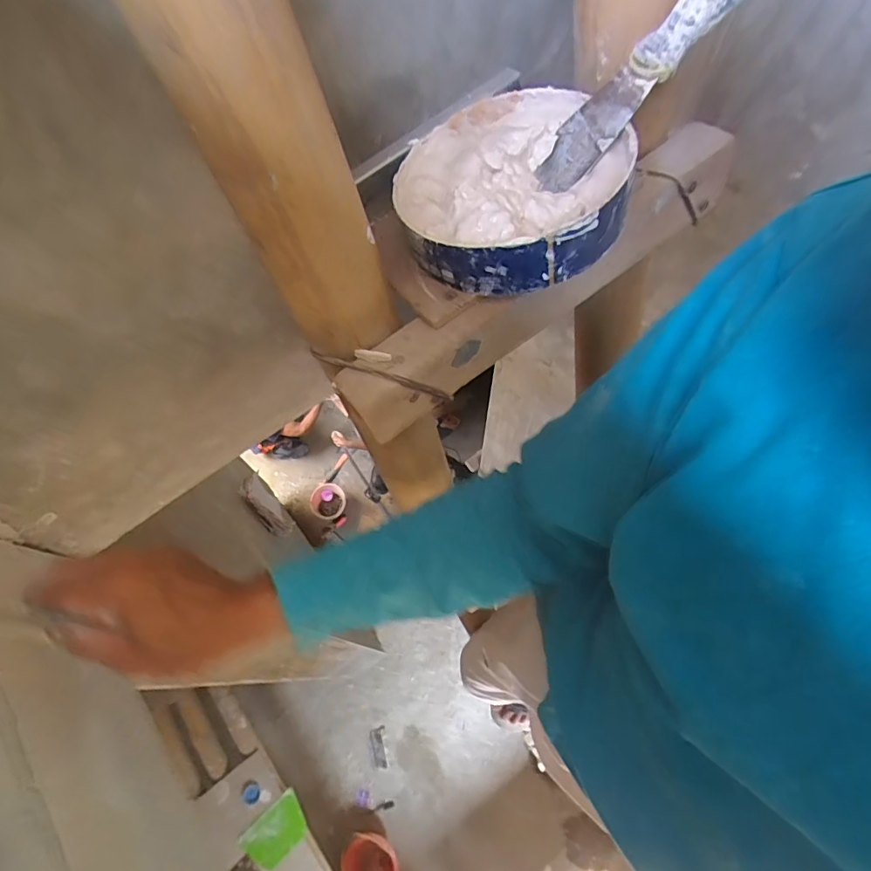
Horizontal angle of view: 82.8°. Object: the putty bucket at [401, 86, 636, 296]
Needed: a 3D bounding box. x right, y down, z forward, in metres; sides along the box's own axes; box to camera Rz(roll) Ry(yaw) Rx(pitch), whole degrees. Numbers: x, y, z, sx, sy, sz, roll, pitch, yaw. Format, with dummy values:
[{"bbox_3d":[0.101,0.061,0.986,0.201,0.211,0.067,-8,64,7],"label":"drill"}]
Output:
[{"bbox_3d":[0.046,-0.163,0.310,0.136,0.044,0.148,-1,64,2],"label":"putty bucket"}]

